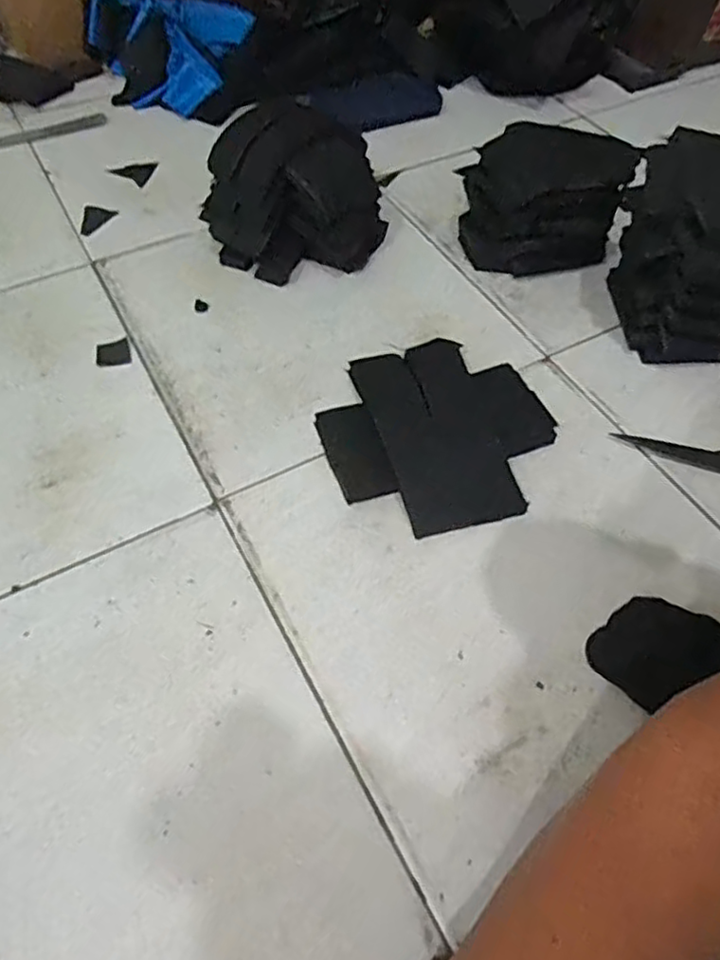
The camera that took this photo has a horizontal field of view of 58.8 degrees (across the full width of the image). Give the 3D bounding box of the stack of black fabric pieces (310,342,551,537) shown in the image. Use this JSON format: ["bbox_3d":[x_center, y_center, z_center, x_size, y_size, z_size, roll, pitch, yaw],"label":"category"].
[{"bbox_3d":[0.079,-0.052,0.643,0.223,0.017,0.217,-14,59,-11],"label":"stack of black fabric pieces"}]

